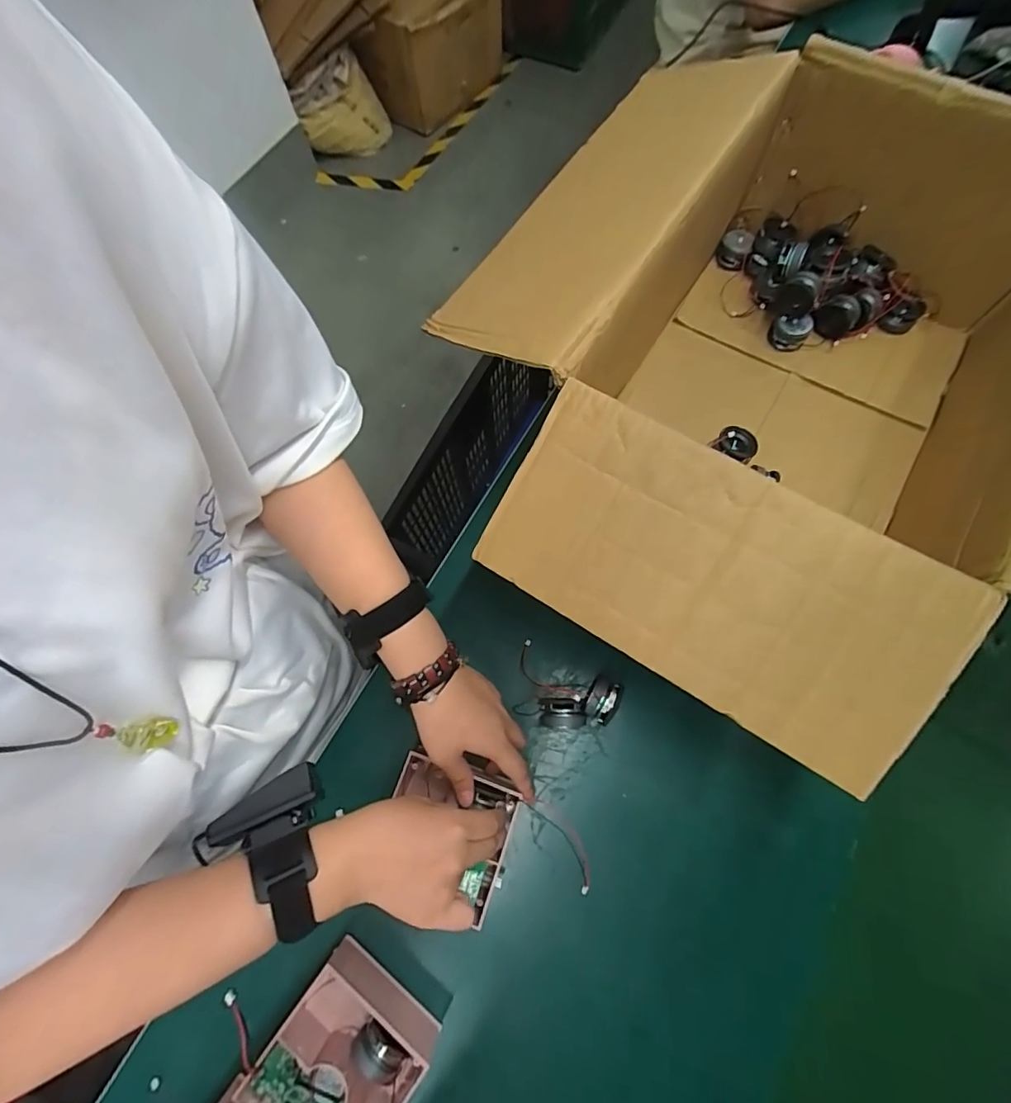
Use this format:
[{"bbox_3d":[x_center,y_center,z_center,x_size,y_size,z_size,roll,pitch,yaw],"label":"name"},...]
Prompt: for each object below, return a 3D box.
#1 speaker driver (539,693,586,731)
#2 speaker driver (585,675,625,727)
[{"bbox_3d":[0.051,0.145,0.453,0.039,0.038,0.030,1,72,2],"label":"speaker driver"},{"bbox_3d":[0.086,0.135,0.455,0.026,0.039,0.036,25,74,10],"label":"speaker driver"}]

